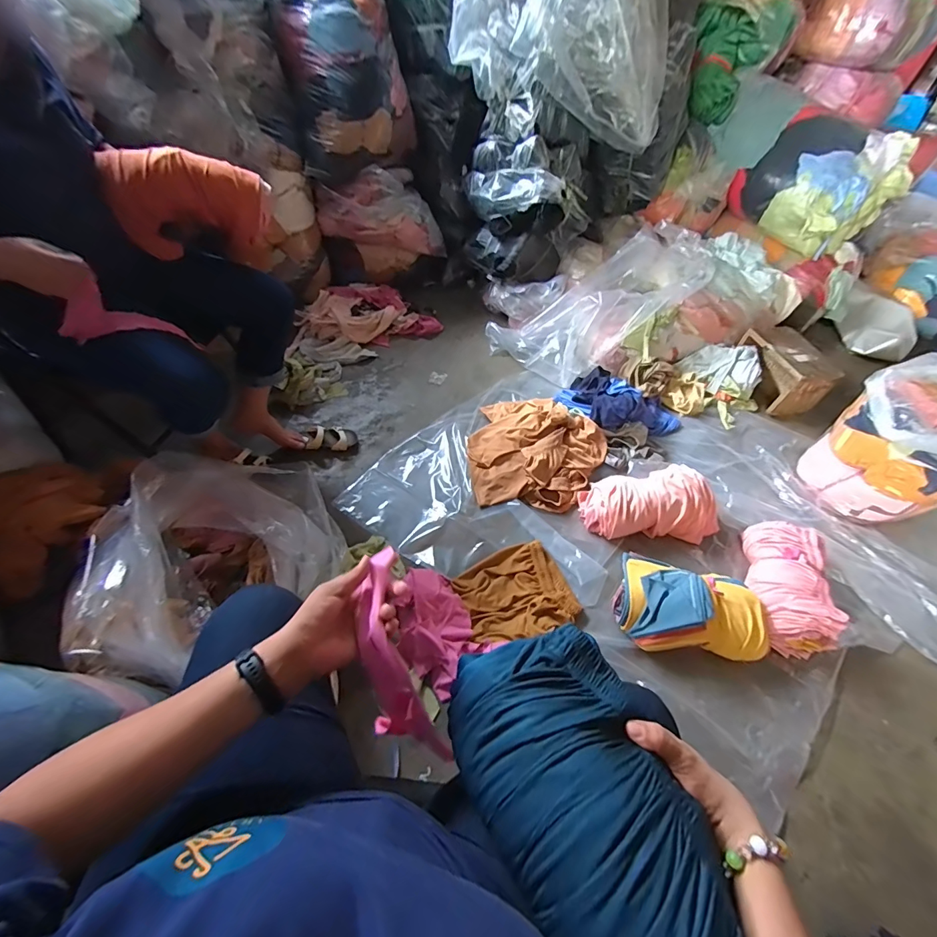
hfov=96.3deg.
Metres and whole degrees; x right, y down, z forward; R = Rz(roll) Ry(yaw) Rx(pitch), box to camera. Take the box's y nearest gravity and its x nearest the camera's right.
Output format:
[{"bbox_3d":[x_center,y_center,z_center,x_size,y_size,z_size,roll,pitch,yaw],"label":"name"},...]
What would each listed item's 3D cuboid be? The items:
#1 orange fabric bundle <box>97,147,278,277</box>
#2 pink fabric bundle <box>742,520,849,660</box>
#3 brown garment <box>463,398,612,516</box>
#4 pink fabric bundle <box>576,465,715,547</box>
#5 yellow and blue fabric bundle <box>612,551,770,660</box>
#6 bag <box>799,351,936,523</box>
[{"bbox_3d":[-0.594,-0.558,0.918,0.294,0.204,0.096,-12,54,-14],"label":"orange fabric bundle"},{"bbox_3d":[0.833,0.289,1.086,0.185,0.126,0.345,11,53,4],"label":"pink fabric bundle"},{"bbox_3d":[0.207,-0.063,1.322,0.404,0.083,0.431,20,54,10],"label":"brown garment"},{"bbox_3d":[0.526,0.101,1.209,0.375,0.127,0.168,2,53,-3],"label":"pink fabric bundle"},{"bbox_3d":[0.543,0.341,1.024,0.339,0.126,0.229,19,53,9],"label":"yellow and blue fabric bundle"},{"bbox_3d":[1.372,-0.091,1.283,0.521,0.327,0.342,-20,57,-18],"label":"bag"}]

